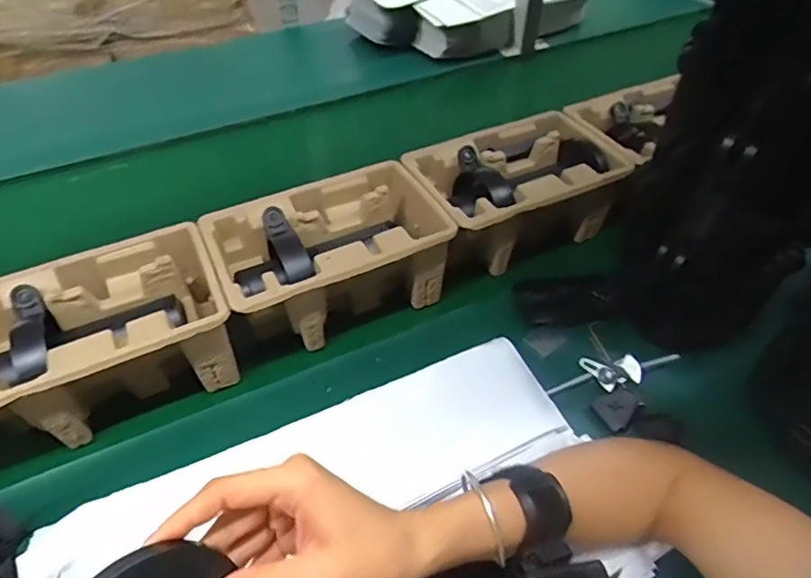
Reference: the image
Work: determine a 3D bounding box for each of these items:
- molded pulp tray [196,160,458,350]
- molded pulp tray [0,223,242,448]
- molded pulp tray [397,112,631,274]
[{"bbox_3d":[-0.078,-0.037,0.564,0.228,0.092,0.145,-18,49,-20],"label":"molded pulp tray"},{"bbox_3d":[-0.282,0.048,0.497,0.233,0.098,0.142,-19,49,-21],"label":"molded pulp tray"},{"bbox_3d":[0.131,-0.106,0.636,0.235,0.116,0.143,-16,48,-18],"label":"molded pulp tray"}]

